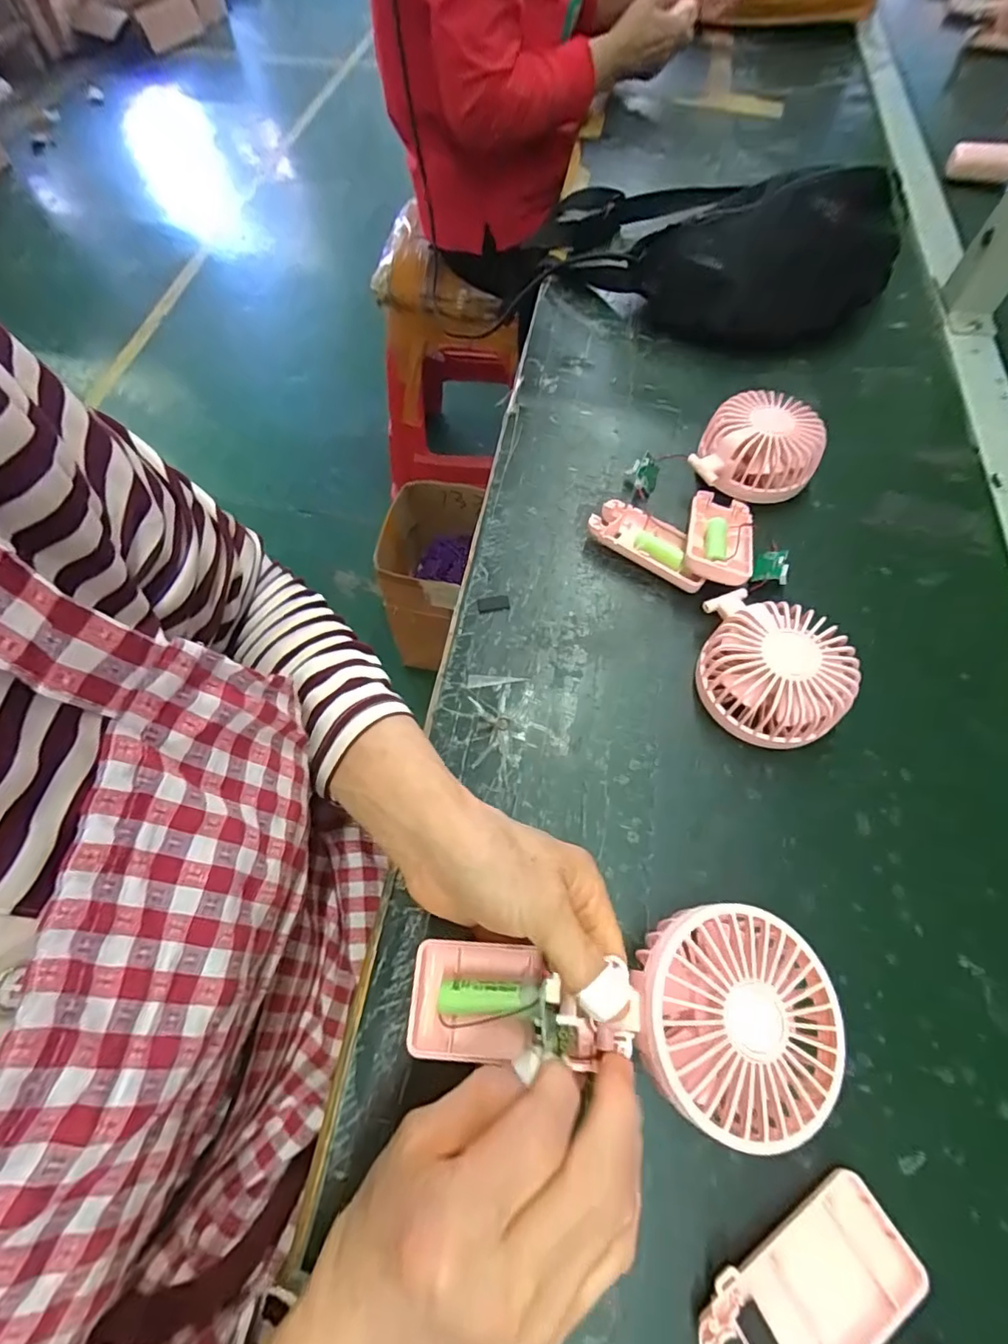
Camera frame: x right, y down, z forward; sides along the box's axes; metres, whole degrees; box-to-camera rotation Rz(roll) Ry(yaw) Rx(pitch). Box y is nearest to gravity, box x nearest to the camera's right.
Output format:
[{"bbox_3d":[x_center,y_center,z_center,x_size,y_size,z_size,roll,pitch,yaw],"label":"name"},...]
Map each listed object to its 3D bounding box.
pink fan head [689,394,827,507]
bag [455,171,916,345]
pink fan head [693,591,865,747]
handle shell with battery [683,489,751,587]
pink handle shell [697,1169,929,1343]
[{"bbox_3d":[0.203,-0.180,0.441,0.090,0.043,0.090,-2,75,9],"label":"pink fan head"},{"bbox_3d":[0.202,-0.435,0.550,0.352,0.088,0.190,19,64,9],"label":"bag"},{"bbox_3d":[0.169,-0.004,0.349,0.086,0.047,0.098,11,64,7],"label":"pink fan head"},{"bbox_3d":[0.158,-0.099,0.405,0.045,0.019,0.097,13,50,7],"label":"handle shell with battery"},{"bbox_3d":[0.128,0.263,0.232,0.096,0.014,0.049,-27,66,-12],"label":"pink handle shell"}]

